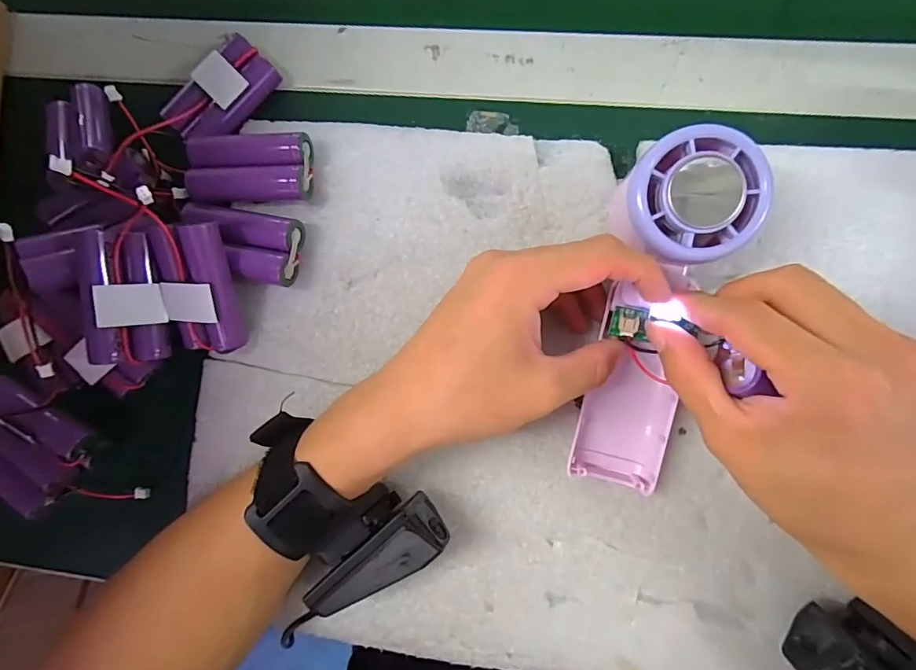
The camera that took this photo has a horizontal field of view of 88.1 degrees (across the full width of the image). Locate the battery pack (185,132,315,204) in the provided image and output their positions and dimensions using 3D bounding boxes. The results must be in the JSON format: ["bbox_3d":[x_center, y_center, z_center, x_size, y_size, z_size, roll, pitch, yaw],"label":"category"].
[{"bbox_3d":[-0.114,-0.094,0.264,0.067,0.017,0.039,0,86,5],"label":"battery pack"}]

